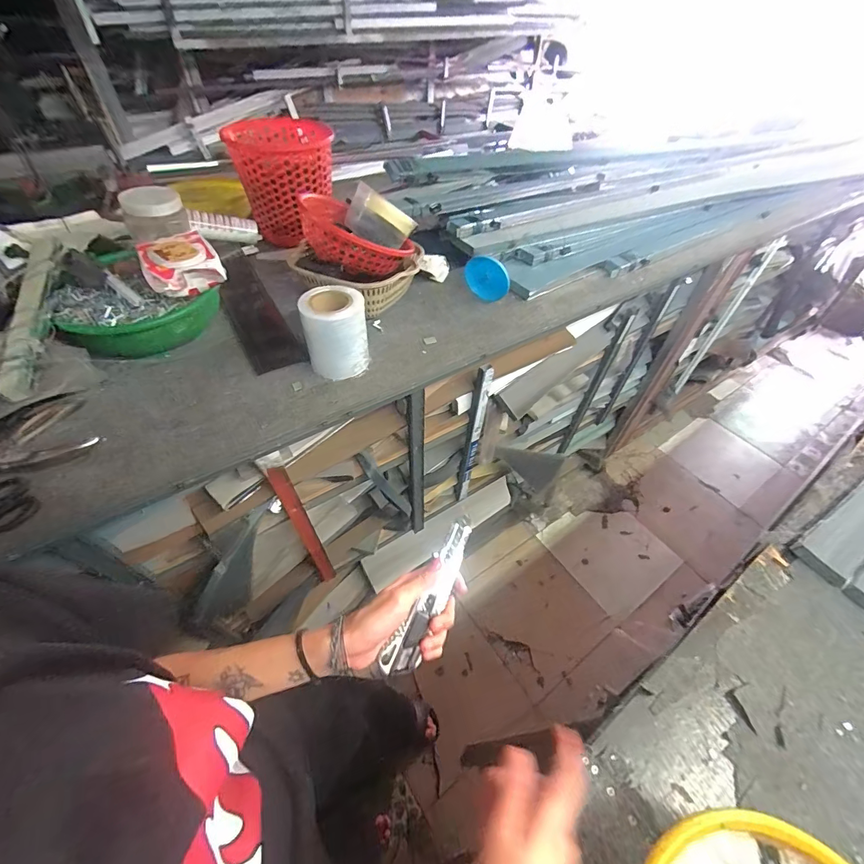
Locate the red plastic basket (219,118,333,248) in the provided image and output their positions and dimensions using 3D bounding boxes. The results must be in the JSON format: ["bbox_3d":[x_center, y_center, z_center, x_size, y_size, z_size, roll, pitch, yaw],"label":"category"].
[{"bbox_3d":[-0.296,-0.504,0.816,0.185,0.182,0.173,-19,52,-18],"label":"red plastic basket"}]

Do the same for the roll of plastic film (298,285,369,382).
[{"bbox_3d":[-0.137,-0.139,0.568,0.086,0.104,0.071,-11,50,-13],"label":"roll of plastic film"}]

